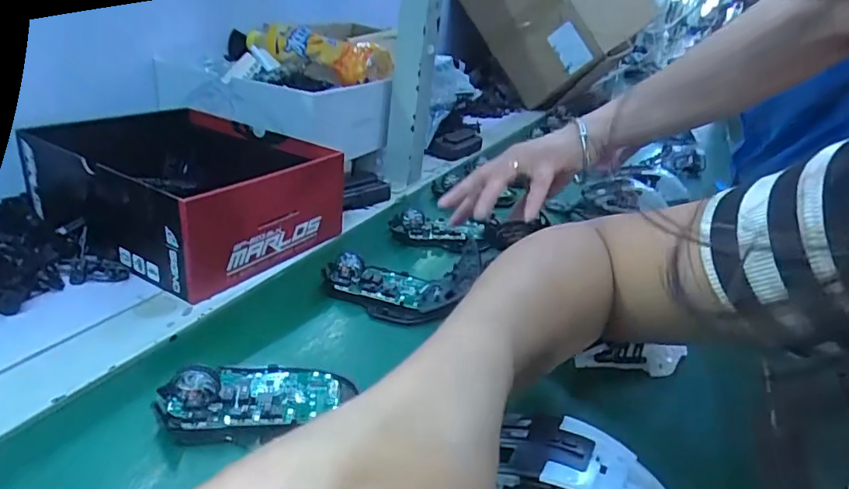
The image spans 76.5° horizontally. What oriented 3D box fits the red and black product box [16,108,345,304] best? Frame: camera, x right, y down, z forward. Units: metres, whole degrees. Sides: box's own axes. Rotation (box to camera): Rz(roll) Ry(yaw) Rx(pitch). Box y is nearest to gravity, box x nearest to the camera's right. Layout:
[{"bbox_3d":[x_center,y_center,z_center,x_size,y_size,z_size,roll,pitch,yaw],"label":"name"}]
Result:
[{"bbox_3d":[-0.243,-0.065,0.538,0.270,0.086,0.198,19,30,22],"label":"red and black product box"}]

